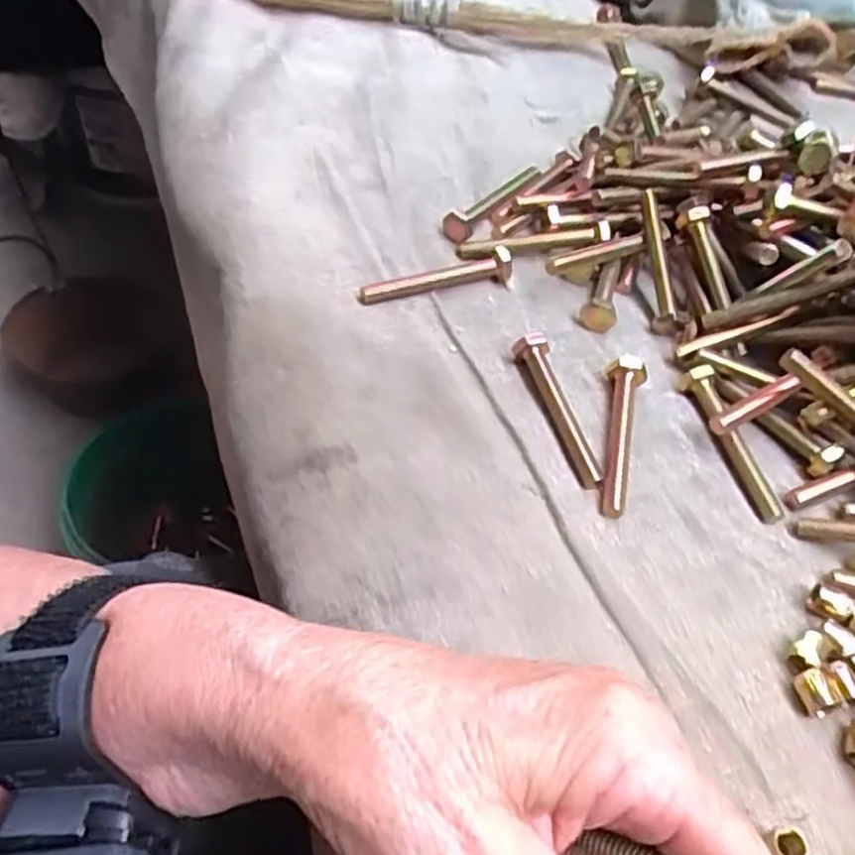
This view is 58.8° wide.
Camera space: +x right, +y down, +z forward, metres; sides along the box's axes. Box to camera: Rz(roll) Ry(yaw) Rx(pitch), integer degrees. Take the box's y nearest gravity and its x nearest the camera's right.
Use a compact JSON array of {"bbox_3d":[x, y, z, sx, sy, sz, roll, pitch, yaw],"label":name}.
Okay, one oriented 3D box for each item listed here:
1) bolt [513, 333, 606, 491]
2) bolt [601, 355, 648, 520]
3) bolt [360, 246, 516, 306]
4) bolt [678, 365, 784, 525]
[{"bbox_3d":[0.049,-0.009,0.283,0.011,0.014,0.069,-10,52,-15],"label":"bolt"},{"bbox_3d":[0.070,0.001,0.275,0.013,0.014,0.063,14,49,4],"label":"bolt"},{"bbox_3d":[0.004,-0.064,0.315,0.065,0.012,0.012,-11,52,-17],"label":"bolt"},{"bbox_3d":[0.112,0.004,0.278,0.012,0.012,0.064,-7,51,-13],"label":"bolt"}]

